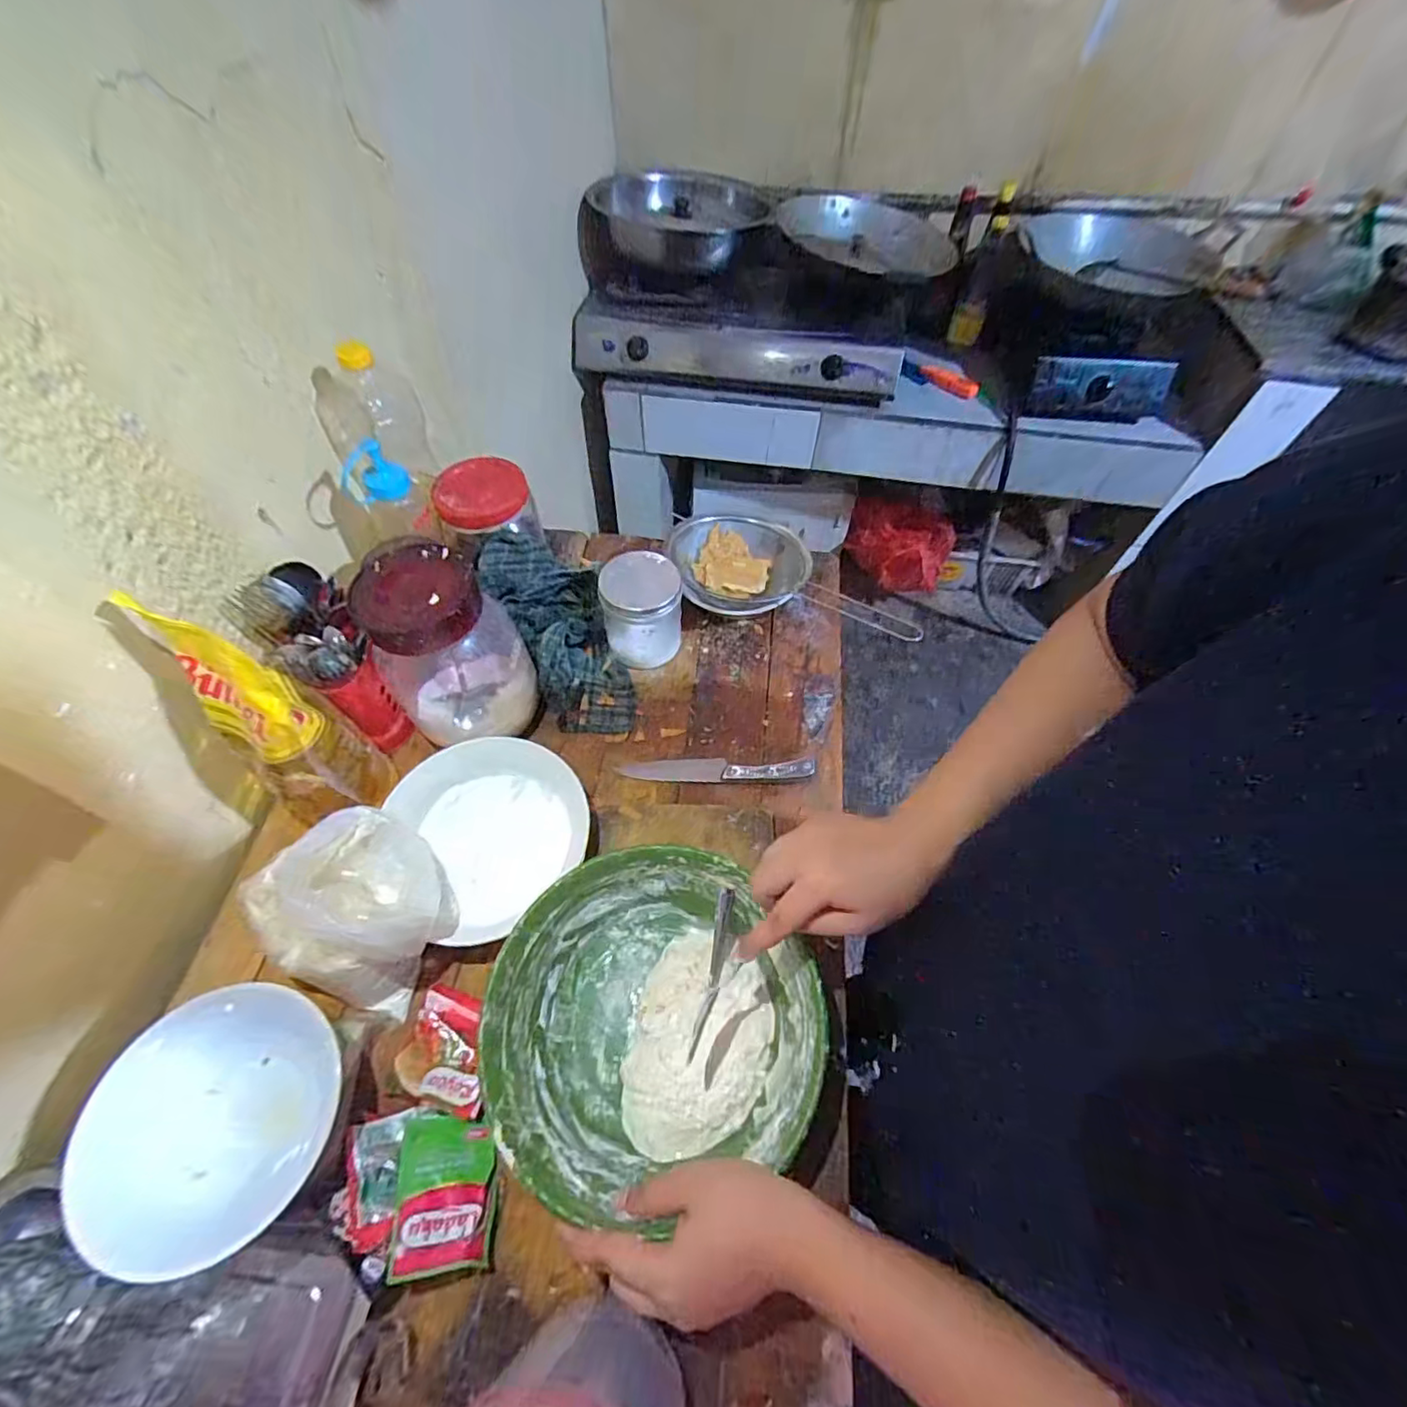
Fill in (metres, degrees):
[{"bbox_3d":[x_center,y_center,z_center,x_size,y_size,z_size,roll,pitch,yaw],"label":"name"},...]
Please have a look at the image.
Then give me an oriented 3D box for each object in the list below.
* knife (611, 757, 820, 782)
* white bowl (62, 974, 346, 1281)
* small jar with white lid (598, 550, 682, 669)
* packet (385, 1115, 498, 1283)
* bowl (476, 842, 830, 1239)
[{"bbox_3d":[0.014,0.068,0.626,0.205,0.012,0.027,2,57,0],"label":"knife"},{"bbox_3d":[-0.325,0.281,0.406,0.146,0.055,0.147,1,57,-1],"label":"white bowl"},{"bbox_3d":[-0.069,-0.105,0.675,0.085,0.105,0.084,1,57,-1],"label":"small jar with white lid"},{"bbox_3d":[-0.185,0.351,0.430,0.065,0.012,0.093,8,35,-22],"label":"packet"},{"bbox_3d":[-0.042,0.238,0.458,0.228,0.084,0.221,1,57,-1],"label":"bowl"}]

